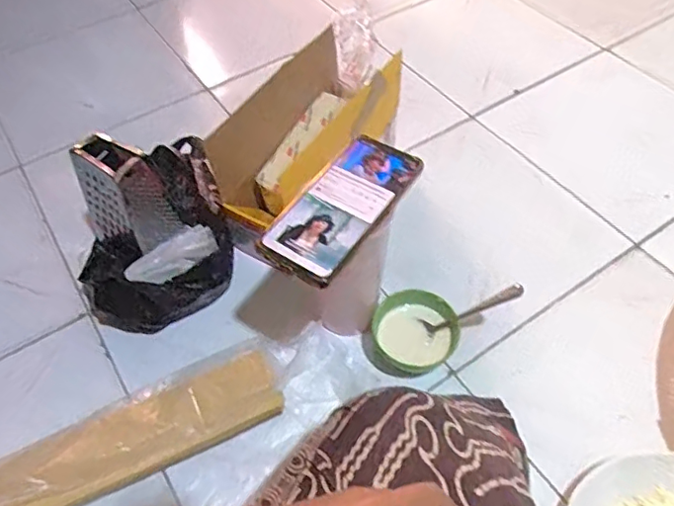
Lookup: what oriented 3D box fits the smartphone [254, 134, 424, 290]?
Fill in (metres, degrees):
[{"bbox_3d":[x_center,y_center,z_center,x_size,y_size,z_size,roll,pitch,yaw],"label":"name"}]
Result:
[{"bbox_3d":[0.007,-0.044,0.498,0.076,0.011,0.164,29,60,21],"label":"smartphone"}]

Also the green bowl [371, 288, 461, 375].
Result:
[{"bbox_3d":[0.087,0.090,0.619,0.092,0.042,0.087,27,60,20],"label":"green bowl"}]

